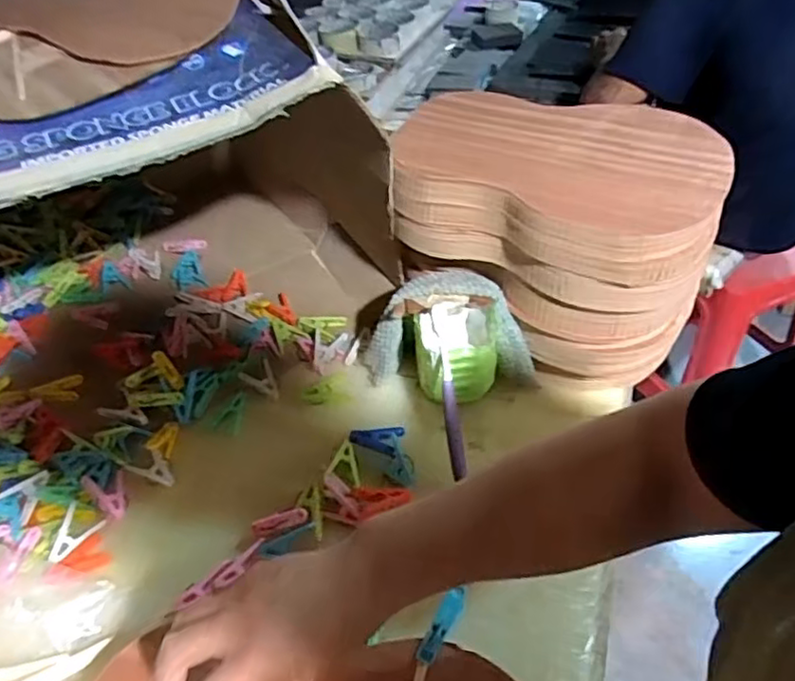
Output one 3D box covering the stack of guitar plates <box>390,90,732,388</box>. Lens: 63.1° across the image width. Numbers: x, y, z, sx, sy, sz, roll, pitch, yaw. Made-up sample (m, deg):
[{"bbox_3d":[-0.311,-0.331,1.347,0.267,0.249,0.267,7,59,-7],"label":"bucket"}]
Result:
[{"bbox_3d":[0.167,-0.128,0.704,0.314,0.182,0.245,21,50,24],"label":"stack of guitar plates"}]

